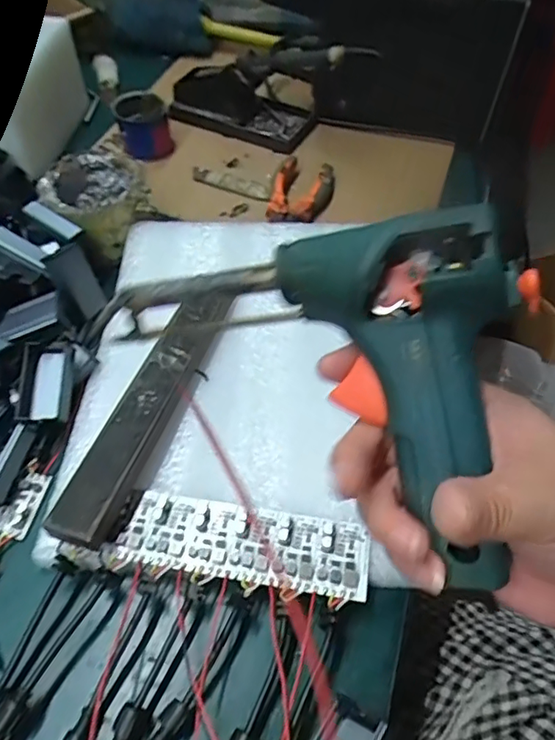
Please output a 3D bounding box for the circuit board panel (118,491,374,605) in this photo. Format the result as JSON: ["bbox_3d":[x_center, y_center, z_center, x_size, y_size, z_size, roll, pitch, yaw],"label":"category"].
[{"bbox_3d":[-0.017,0.094,0.299,0.131,0.006,0.040,10,51,5],"label":"circuit board panel"}]

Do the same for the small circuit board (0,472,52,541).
[{"bbox_3d":[-0.152,0.079,0.326,0.022,0.010,0.040,16,52,9],"label":"small circuit board"}]

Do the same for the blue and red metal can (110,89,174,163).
[{"bbox_3d":[-0.127,-0.233,0.520,0.049,0.043,0.048,-9,53,-9],"label":"blue and red metal can"}]

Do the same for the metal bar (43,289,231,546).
[{"bbox_3d":[-0.077,0.017,0.342,0.033,0.028,0.193,14,52,8],"label":"metal bar"}]

